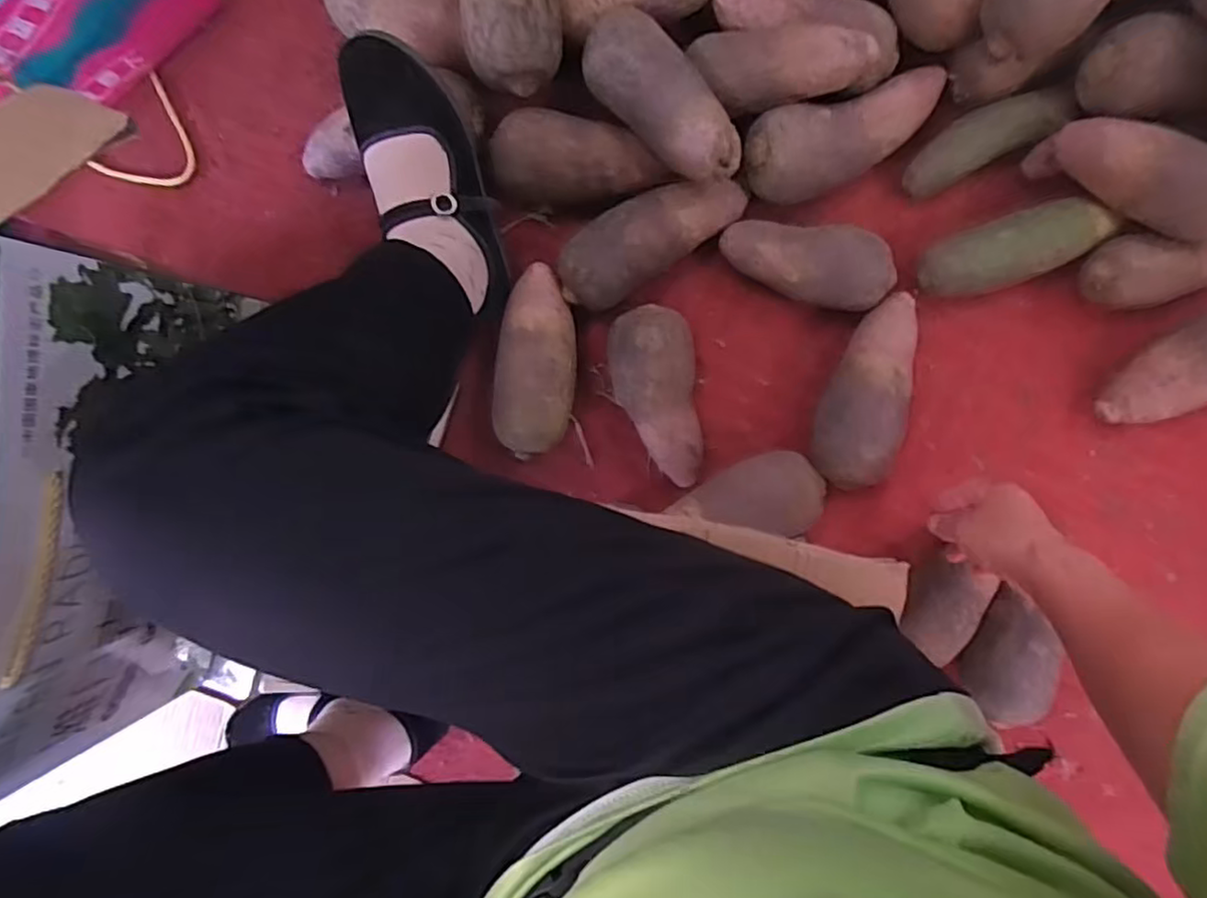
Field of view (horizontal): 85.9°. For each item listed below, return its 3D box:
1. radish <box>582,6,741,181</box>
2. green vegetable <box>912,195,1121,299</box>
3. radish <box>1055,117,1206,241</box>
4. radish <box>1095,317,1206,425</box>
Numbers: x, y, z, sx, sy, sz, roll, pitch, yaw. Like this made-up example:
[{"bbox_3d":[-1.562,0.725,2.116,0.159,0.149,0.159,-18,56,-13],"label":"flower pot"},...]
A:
[{"bbox_3d":[0.048,-0.294,0.538,0.069,0.060,0.171,-42,91,7],"label":"radish"},{"bbox_3d":[0.364,-0.178,0.581,0.158,0.047,0.059,-19,93,6],"label":"green vegetable"},{"bbox_3d":[0.437,-0.217,0.519,0.144,0.050,0.050,29,97,2],"label":"radish"},{"bbox_3d":[0.514,-0.070,0.571,0.148,0.054,0.073,-28,92,7],"label":"radish"}]

